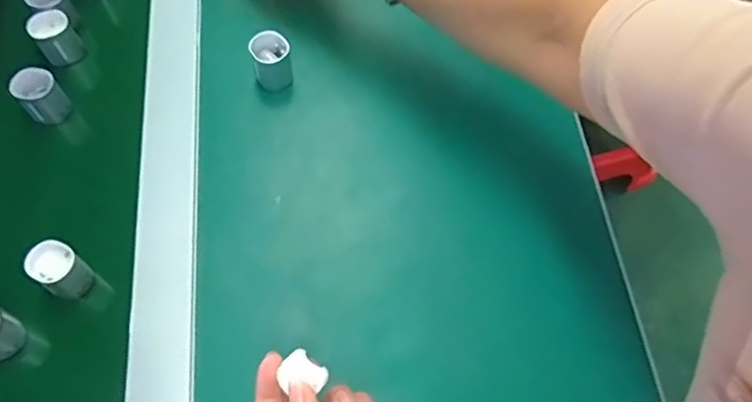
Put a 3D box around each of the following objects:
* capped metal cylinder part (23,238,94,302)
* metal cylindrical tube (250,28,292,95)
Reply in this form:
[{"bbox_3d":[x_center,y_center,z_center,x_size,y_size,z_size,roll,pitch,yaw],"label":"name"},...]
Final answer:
[{"bbox_3d":[-0.211,0.047,0.424,0.031,0.033,0.028,36,65,15],"label":"capped metal cylinder part"},{"bbox_3d":[-0.081,-0.110,0.495,0.029,0.036,0.027,1,62,-3],"label":"metal cylindrical tube"}]

